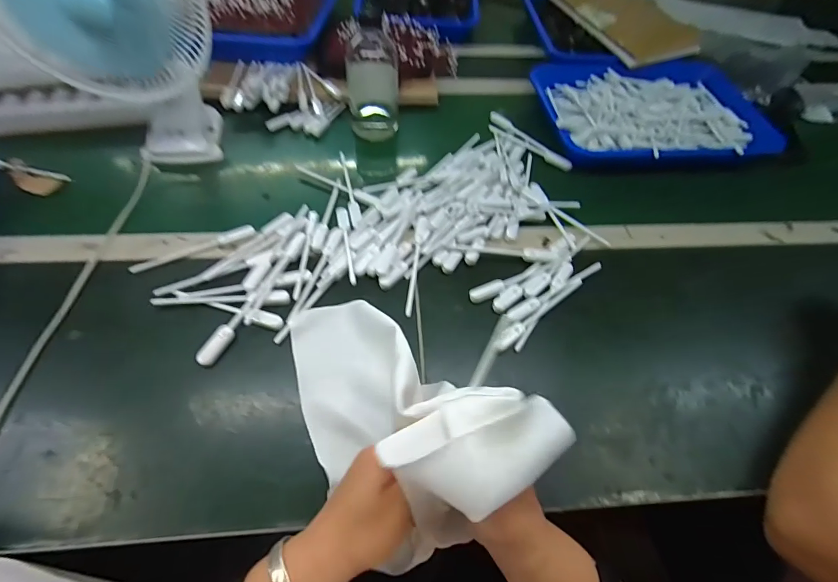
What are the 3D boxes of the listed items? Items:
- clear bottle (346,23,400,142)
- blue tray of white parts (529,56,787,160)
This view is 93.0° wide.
[{"bbox_3d":[-0.074,-0.326,0.625,0.077,0.157,0.071,-8,57,-9],"label":"clear bottle"},{"bbox_3d":[0.411,-0.317,0.695,0.402,0.036,0.308,0,56,-4],"label":"blue tray of white parts"}]

